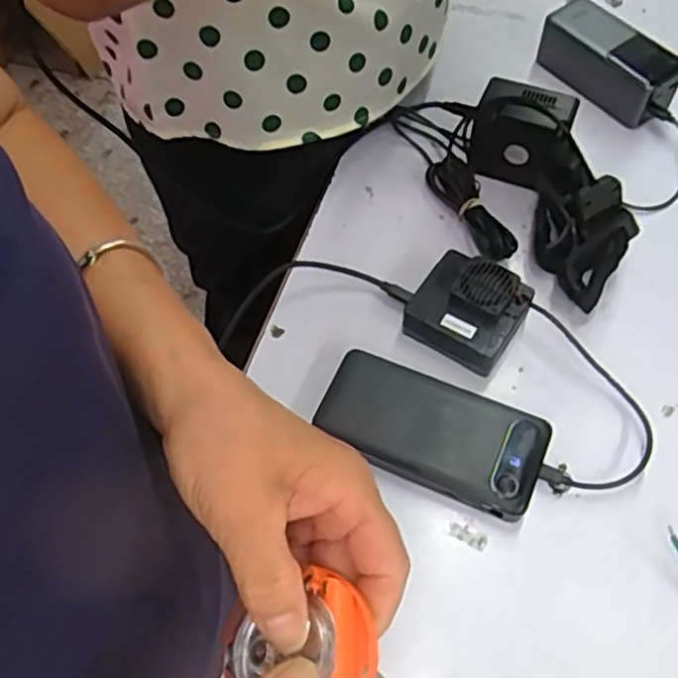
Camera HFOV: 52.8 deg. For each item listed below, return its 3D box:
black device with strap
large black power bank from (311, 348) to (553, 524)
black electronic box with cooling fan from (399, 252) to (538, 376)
[{"bbox_3d":[0.178,-0.121,0.549,0.071,0.086,0.179,-23,62,-10],"label":"black device with strap"},{"bbox_3d":[0.063,0.066,0.482,0.154,0.032,0.078,21,64,15],"label":"large black power bank"},{"bbox_3d":[0.098,-0.022,0.522,0.077,0.048,0.070,30,66,18],"label":"black electronic box with cooling fan"}]

